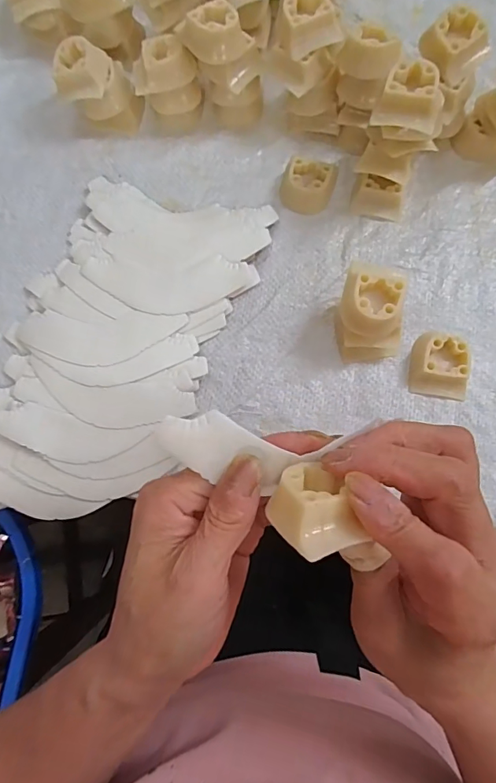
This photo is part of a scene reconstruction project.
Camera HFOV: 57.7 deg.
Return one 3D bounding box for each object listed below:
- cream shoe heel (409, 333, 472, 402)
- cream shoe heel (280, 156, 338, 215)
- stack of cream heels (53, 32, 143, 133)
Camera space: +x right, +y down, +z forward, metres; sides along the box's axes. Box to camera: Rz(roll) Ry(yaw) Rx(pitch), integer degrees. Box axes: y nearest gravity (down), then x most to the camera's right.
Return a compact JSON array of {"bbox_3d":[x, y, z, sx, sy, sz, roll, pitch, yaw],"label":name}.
[{"bbox_3d":[0.134,-0.018,0.306,0.041,0.017,0.041,9,78,3],"label":"cream shoe heel"},{"bbox_3d":[0.045,-0.154,0.336,0.038,0.016,0.037,13,78,4],"label":"cream shoe heel"},{"bbox_3d":[-0.112,-0.230,0.339,0.054,0.046,0.045,24,79,6],"label":"stack of cream heels"}]

